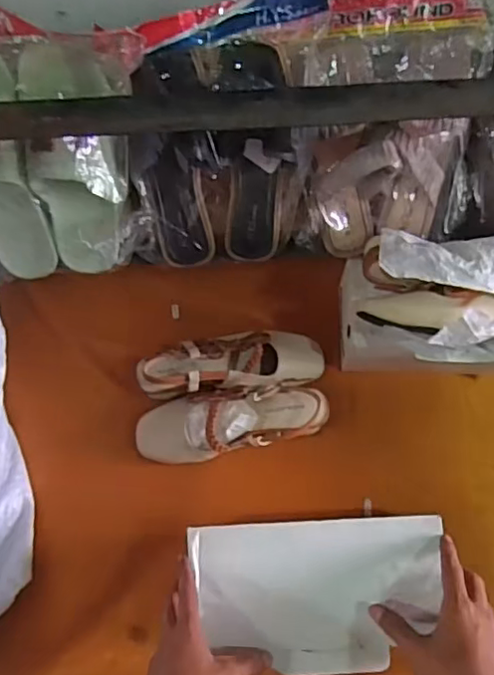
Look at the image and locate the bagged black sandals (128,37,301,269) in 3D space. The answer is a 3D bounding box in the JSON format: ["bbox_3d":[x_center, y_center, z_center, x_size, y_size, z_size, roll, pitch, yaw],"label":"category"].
[{"bbox_3d":[-0.032,-0.190,0.643,0.173,0.236,0.080,-7,32,0],"label":"bagged black sandals"}]

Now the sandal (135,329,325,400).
[{"bbox_3d":[-0.017,0.031,0.731,0.223,0.058,0.085,0,67,1],"label":"sandal"}]

